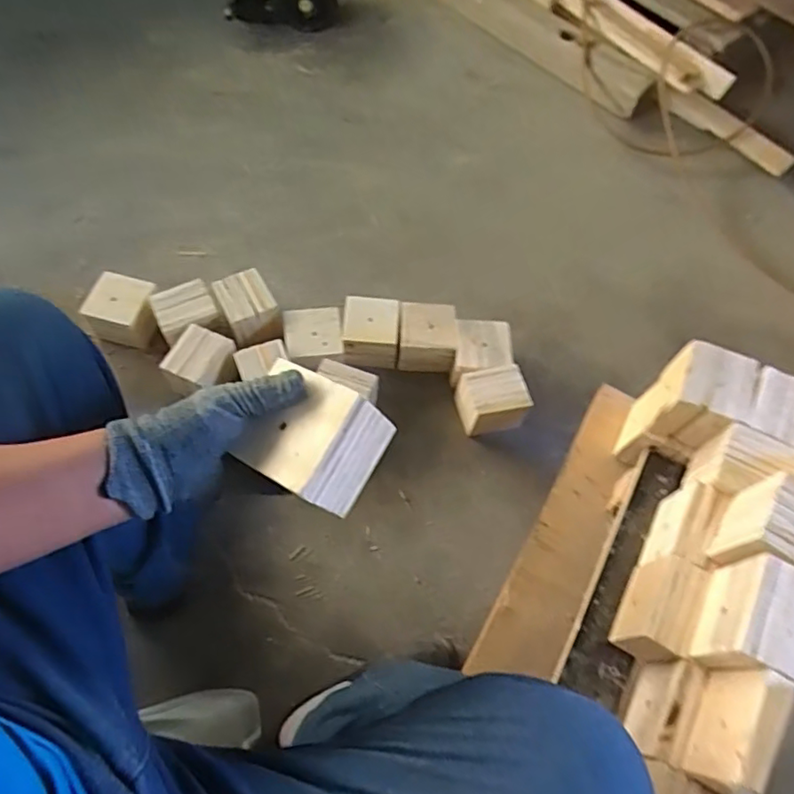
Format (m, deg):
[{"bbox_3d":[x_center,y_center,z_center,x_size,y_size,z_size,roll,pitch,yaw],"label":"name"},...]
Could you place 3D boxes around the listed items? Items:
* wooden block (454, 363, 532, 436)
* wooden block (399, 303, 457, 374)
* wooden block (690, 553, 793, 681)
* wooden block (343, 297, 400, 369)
[{"bbox_3d":[0.155,0.012,0.997,0.111,0.098,0.083,-10,64,-7],"label":"wooden block"},{"bbox_3d":[0.052,-0.107,1.034,0.096,0.065,0.108,3,63,-1],"label":"wooden block"},{"bbox_3d":[0.328,0.206,0.528,0.089,0.084,0.095,28,66,12],"label":"wooden block"},{"bbox_3d":[-0.046,-0.111,1.019,0.095,0.065,0.108,4,61,-2],"label":"wooden block"}]

